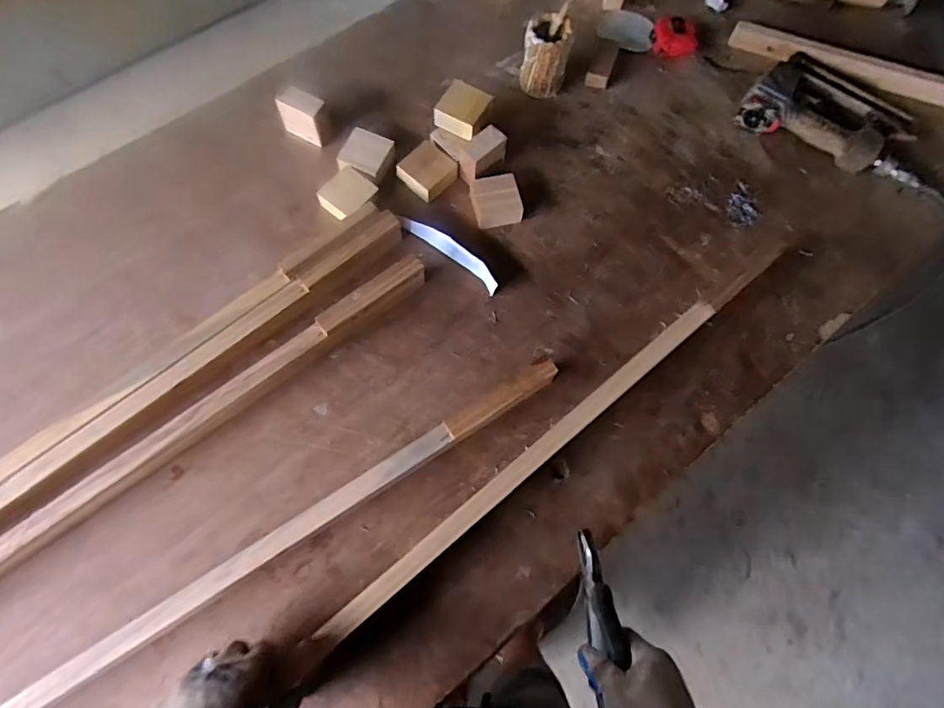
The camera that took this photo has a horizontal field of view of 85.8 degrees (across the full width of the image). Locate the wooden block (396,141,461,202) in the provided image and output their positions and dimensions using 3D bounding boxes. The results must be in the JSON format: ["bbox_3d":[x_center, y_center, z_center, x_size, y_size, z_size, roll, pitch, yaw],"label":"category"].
[{"bbox_3d":[-0.062,-0.259,0.719,0.070,0.023,0.067,40,75,9],"label":"wooden block"}]

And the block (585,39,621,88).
[{"bbox_3d":[0.204,-0.454,0.792,0.036,0.024,0.081,18,73,9],"label":"block"}]

